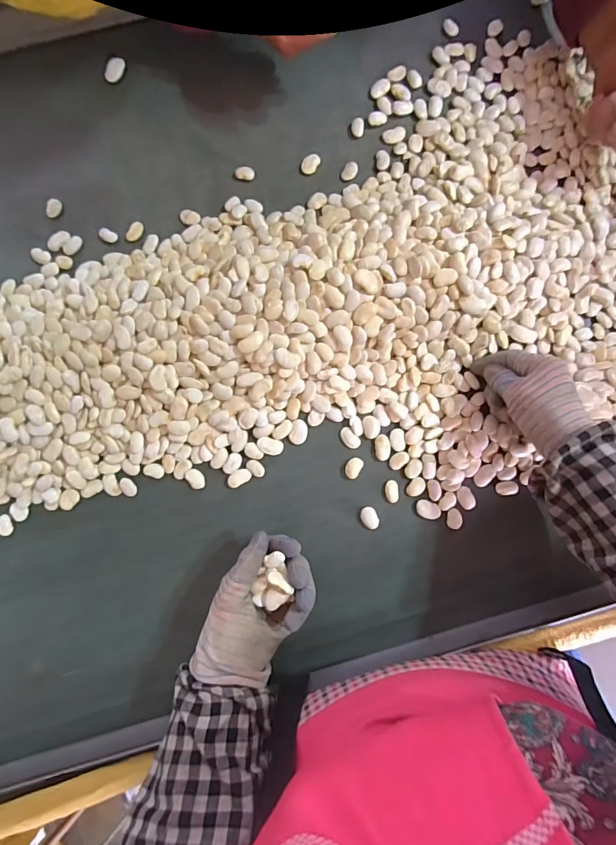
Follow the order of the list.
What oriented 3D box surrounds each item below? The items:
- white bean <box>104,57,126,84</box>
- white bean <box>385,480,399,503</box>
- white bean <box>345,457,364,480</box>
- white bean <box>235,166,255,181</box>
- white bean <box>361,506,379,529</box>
[{"bbox_3d":[-0.232,-0.423,0.464,0.018,0.006,0.030,27,86,2],"label":"white bean"},{"bbox_3d":[0.094,0.077,0.429,0.015,0.004,0.025,-1,85,-1],"label":"white bean"},{"bbox_3d":[0.051,0.051,0.434,0.017,0.006,0.024,32,86,2],"label":"white bean"},{"bbox_3d":[-0.074,-0.292,0.454,0.022,0.005,0.016,-2,85,-1],"label":"white bean"},{"bbox_3d":[0.068,0.105,0.426,0.018,0.004,0.025,-23,86,-2],"label":"white bean"}]

